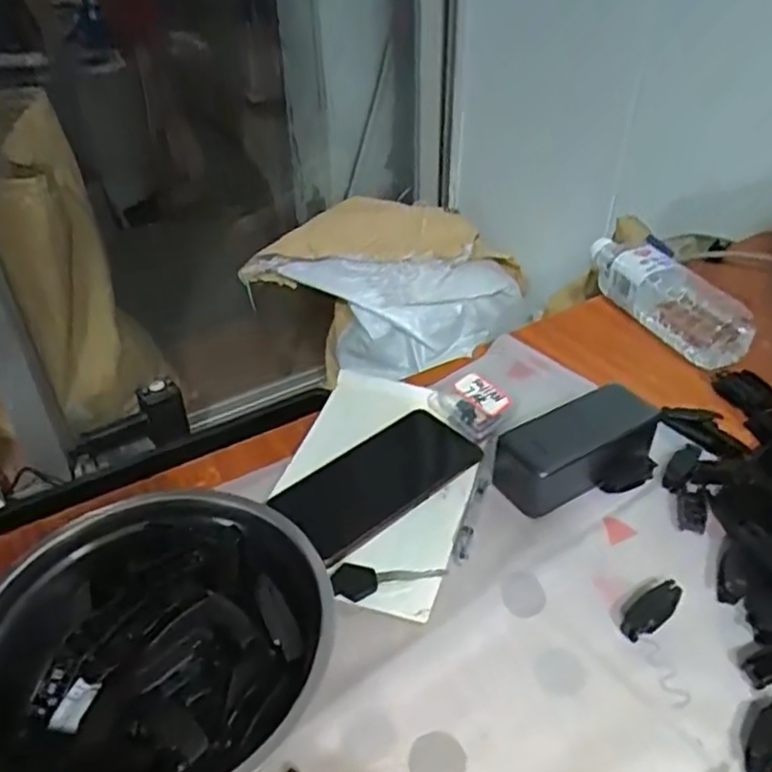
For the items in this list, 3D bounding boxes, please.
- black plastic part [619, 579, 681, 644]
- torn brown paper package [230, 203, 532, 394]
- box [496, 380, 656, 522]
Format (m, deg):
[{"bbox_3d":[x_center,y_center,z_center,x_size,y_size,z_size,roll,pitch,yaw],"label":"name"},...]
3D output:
[{"bbox_3d":[0.175,0.147,0.450,0.049,0.014,0.019,-26,44,-28],"label":"black plastic part"},{"bbox_3d":[-0.001,-0.162,1.282,0.494,0.309,0.171,-6,38,-5],"label":"torn brown paper package"},{"bbox_3d":[0.153,0.051,0.547,0.136,0.054,0.063,-21,42,-23],"label":"box"}]

